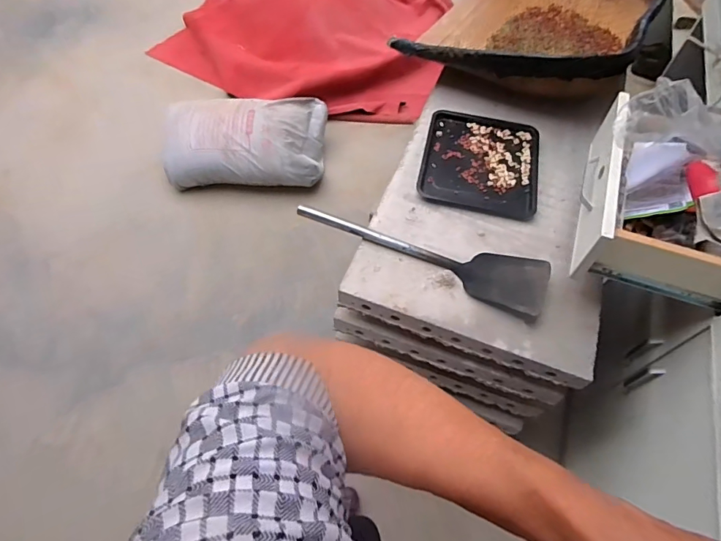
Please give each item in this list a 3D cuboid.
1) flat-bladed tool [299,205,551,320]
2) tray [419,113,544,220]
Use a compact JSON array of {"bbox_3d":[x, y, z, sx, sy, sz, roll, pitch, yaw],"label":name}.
[{"bbox_3d":[0.125,-0.054,0.921,0.516,0.039,0.118,24,62,14],"label":"flat-bladed tool"},{"bbox_3d":[0.285,-0.260,1.063,0.268,0.024,0.293,13,60,8],"label":"tray"}]

